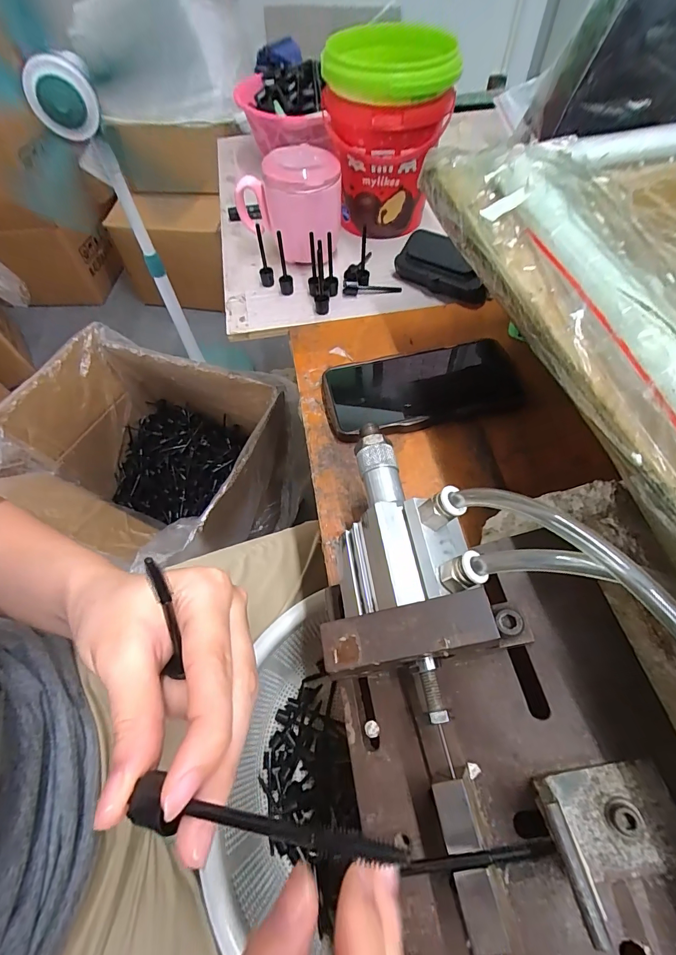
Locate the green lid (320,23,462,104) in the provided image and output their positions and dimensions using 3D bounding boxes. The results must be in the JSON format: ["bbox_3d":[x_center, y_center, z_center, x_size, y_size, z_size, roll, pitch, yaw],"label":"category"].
[{"bbox_3d":[0.051,-0.411,0.388,0.130,0.027,0.133,-1,59,1],"label":"green lid"}]

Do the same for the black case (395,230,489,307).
[{"bbox_3d":[0.106,-0.219,0.407,0.021,0.045,0.103,-37,65,-18],"label":"black case"}]

